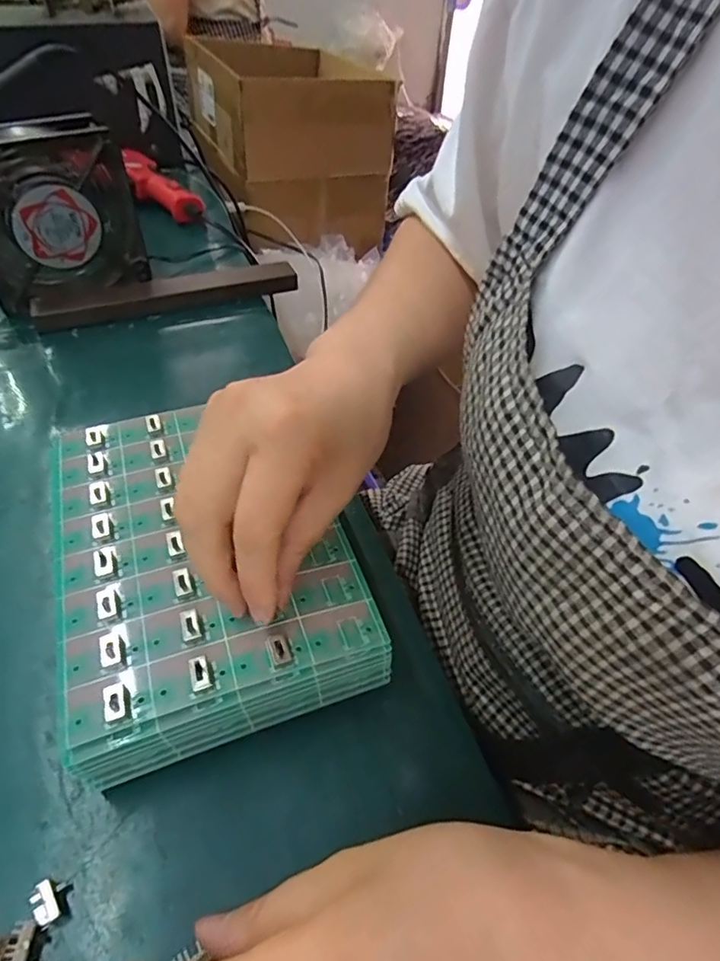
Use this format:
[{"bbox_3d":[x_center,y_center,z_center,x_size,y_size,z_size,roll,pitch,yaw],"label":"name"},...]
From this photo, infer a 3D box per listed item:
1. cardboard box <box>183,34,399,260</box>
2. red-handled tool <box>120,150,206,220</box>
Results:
[{"bbox_3d":[-0.147,-0.644,1.052,0.288,0.246,0.377,-17,51,-19],"label":"cardboard box"},{"bbox_3d":[-0.214,-0.313,0.591,0.048,0.034,0.137,-31,56,-28],"label":"red-handled tool"}]

